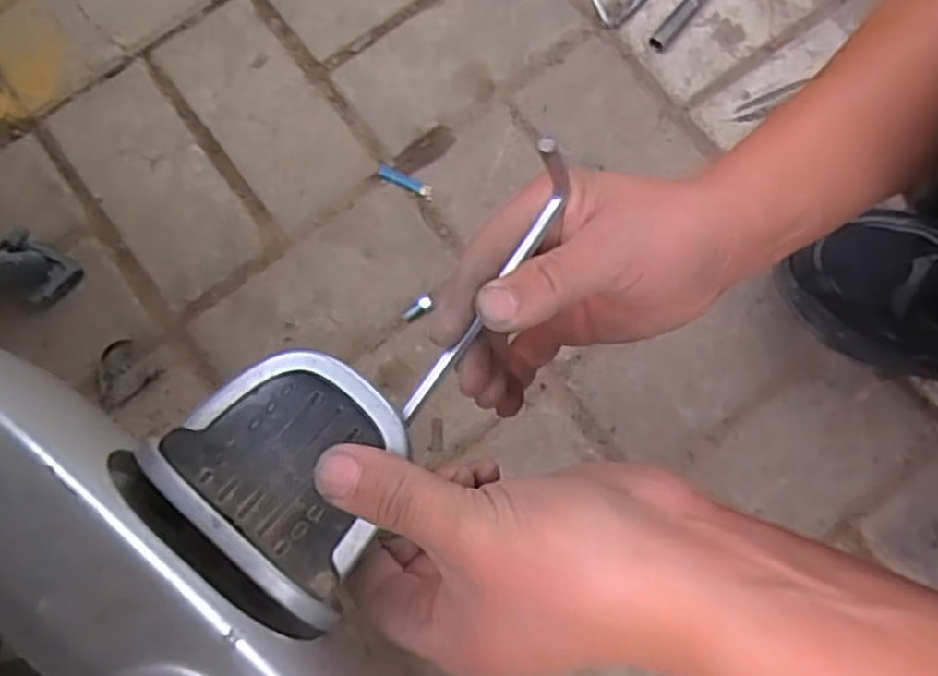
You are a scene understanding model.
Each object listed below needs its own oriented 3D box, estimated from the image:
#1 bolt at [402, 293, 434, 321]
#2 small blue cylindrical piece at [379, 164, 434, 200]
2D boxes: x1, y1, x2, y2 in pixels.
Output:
[{"bbox_3d":[-0.037,-0.021,0.525,0.027,0.006,0.010,-40,81,8],"label":"bolt"},{"bbox_3d":[-0.047,-0.119,0.546,0.045,0.004,0.011,25,80,5],"label":"small blue cylindrical piece"}]

